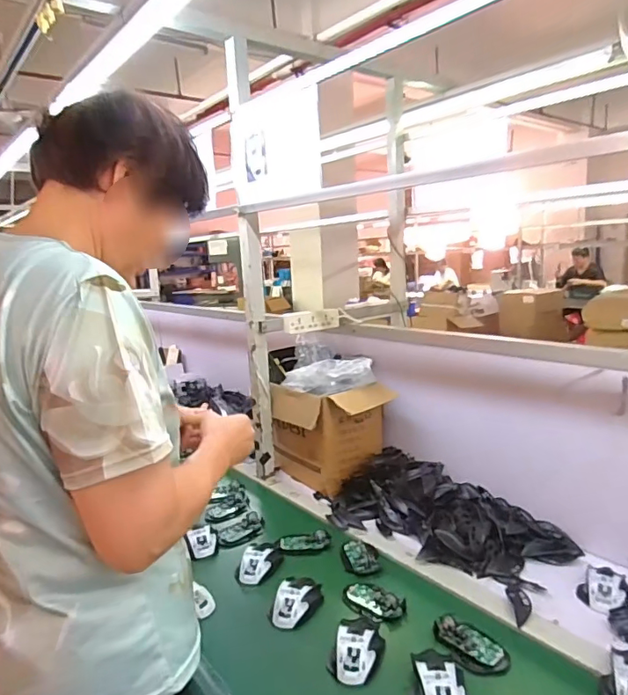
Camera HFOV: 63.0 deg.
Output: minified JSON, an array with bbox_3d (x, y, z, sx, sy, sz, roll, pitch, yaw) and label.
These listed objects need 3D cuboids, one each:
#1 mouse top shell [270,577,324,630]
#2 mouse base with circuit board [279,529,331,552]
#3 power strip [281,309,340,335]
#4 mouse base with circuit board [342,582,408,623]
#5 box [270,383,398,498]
[{"bbox_3d":[-0.030,0.434,0.876,0.068,0.033,0.099,1,11,19],"label":"mouse top shell"},{"bbox_3d":[-0.018,0.402,1.067,0.104,0.017,0.052,-3,10,-3],"label":"mouse base with circuit board"},{"bbox_3d":[-0.006,-0.073,1.392,0.158,0.057,0.026,-7,11,-25],"label":"power strip"},{"bbox_3d":[0.099,0.435,0.881,0.113,0.017,0.061,7,14,41],"label":"mouse base with circuit board"},{"bbox_3d":[0.042,0.223,1.364,0.191,0.244,0.292,-12,14,-42],"label":"box"}]

